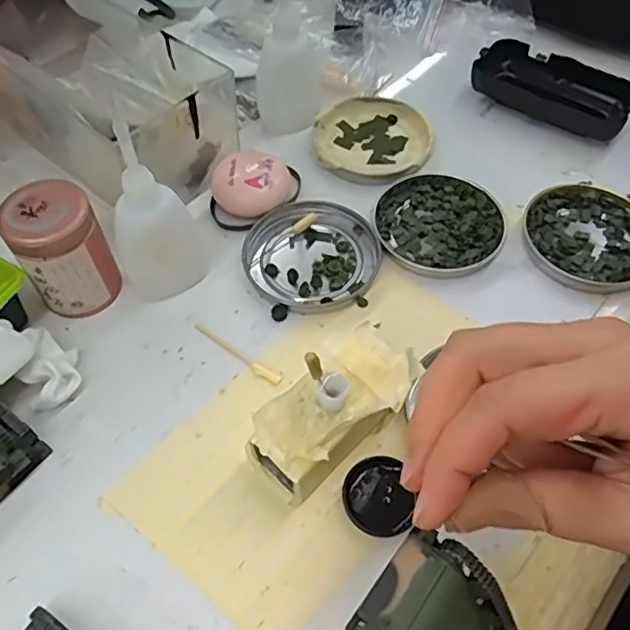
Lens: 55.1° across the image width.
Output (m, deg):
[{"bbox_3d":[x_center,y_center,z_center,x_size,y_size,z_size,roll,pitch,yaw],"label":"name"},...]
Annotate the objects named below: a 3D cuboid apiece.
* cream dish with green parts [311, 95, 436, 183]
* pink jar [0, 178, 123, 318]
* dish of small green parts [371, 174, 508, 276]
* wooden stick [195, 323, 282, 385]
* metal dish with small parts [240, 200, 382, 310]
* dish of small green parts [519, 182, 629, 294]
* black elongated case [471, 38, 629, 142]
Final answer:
[{"bbox_3d":[0.039,-0.121,0.415,0.078,0.011,0.080,0,57,0],"label":"cream dish with green parts"},{"bbox_3d":[-0.134,-0.034,0.324,0.043,0.064,0.042,0,57,0],"label":"pink jar"},{"bbox_3d":[0.076,-0.057,0.372,0.077,0.008,0.075,0,57,0],"label":"dish of small green parts"},{"bbox_3d":[-0.043,0.020,0.325,0.060,0.004,0.007,32,62,19],"label":"wooden stick"},{"bbox_3d":[-0.004,-0.037,0.362,0.078,0.010,0.075,0,57,0],"label":"metal dish with small parts"},{"bbox_3d":[0.166,-0.049,0.364,0.077,0.007,0.077,0,57,0],"label":"dish of small green parts"},{"bbox_3d":[0.169,-0.161,0.431,0.109,0.026,0.048,25,60,16],"label":"black elongated case"}]

